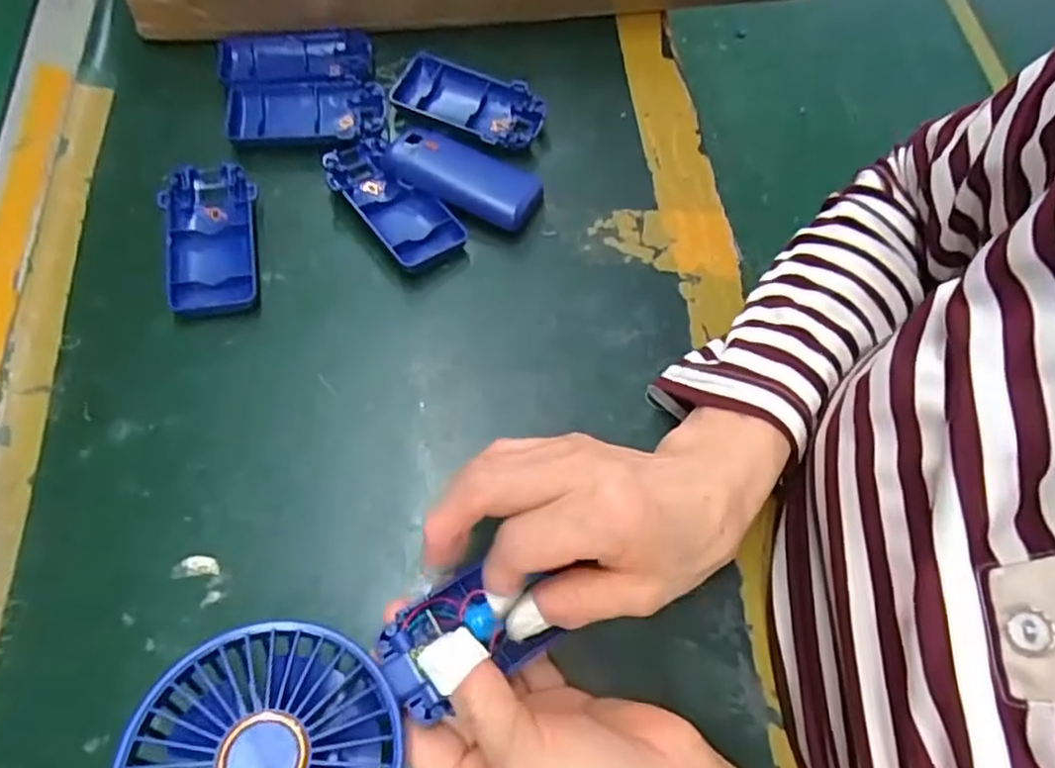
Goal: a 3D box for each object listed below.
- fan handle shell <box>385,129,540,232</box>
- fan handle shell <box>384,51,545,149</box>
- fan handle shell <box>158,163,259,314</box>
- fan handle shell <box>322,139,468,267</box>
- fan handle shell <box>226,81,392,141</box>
[{"bbox_3d":[-0.038,-0.122,0.395,0.091,0.018,0.042,22,65,7],"label":"fan handle shell"},{"bbox_3d":[-0.040,-0.177,0.425,0.099,0.019,0.048,20,65,6],"label":"fan handle shell"},{"bbox_3d":[-0.175,-0.079,0.371,0.047,0.021,0.094,-12,66,-9],"label":"fan handle shell"},{"bbox_3d":[-0.079,-0.106,0.388,0.041,0.015,0.093,-37,72,-19],"label":"fan handle shell"},{"bbox_3d":[-0.136,-0.166,0.413,0.094,0.017,0.050,-4,65,-5],"label":"fan handle shell"}]

